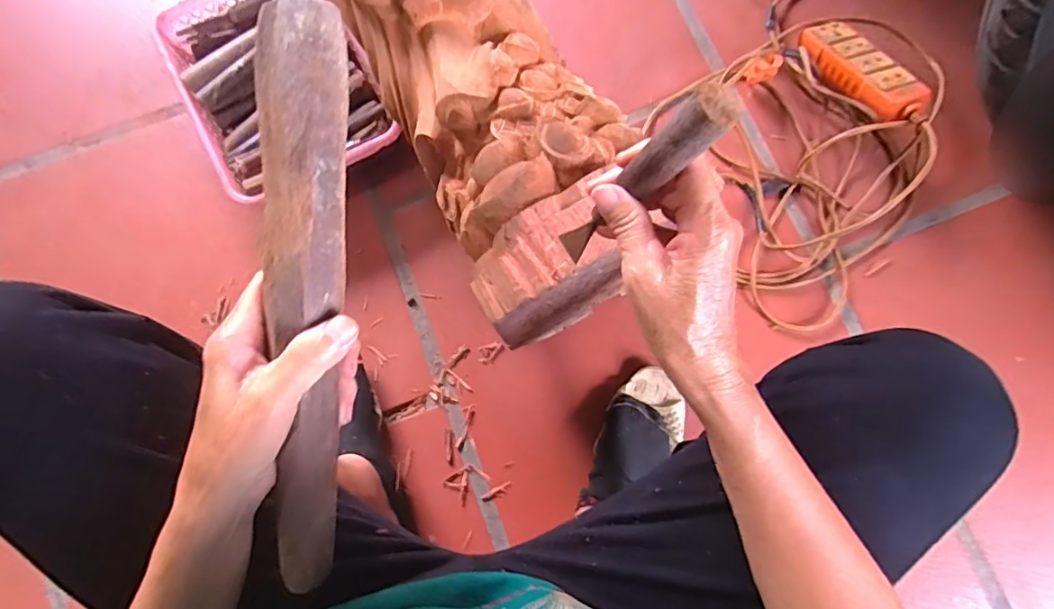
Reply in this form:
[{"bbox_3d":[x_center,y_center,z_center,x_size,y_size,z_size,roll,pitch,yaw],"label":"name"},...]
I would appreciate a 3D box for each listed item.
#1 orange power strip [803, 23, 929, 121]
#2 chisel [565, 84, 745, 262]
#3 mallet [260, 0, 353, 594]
[{"bbox_3d":[0.422,-0.297,0.690,0.066,0.031,0.200,-20,56,-3],"label":"orange power strip"},{"bbox_3d":[0.058,-0.063,0.310,0.019,0.172,0.019,-7,77,-19],"label":"chisel"},{"bbox_3d":[-0.126,0.013,0.297,0.045,0.026,0.324,7,104,3],"label":"mallet"}]

